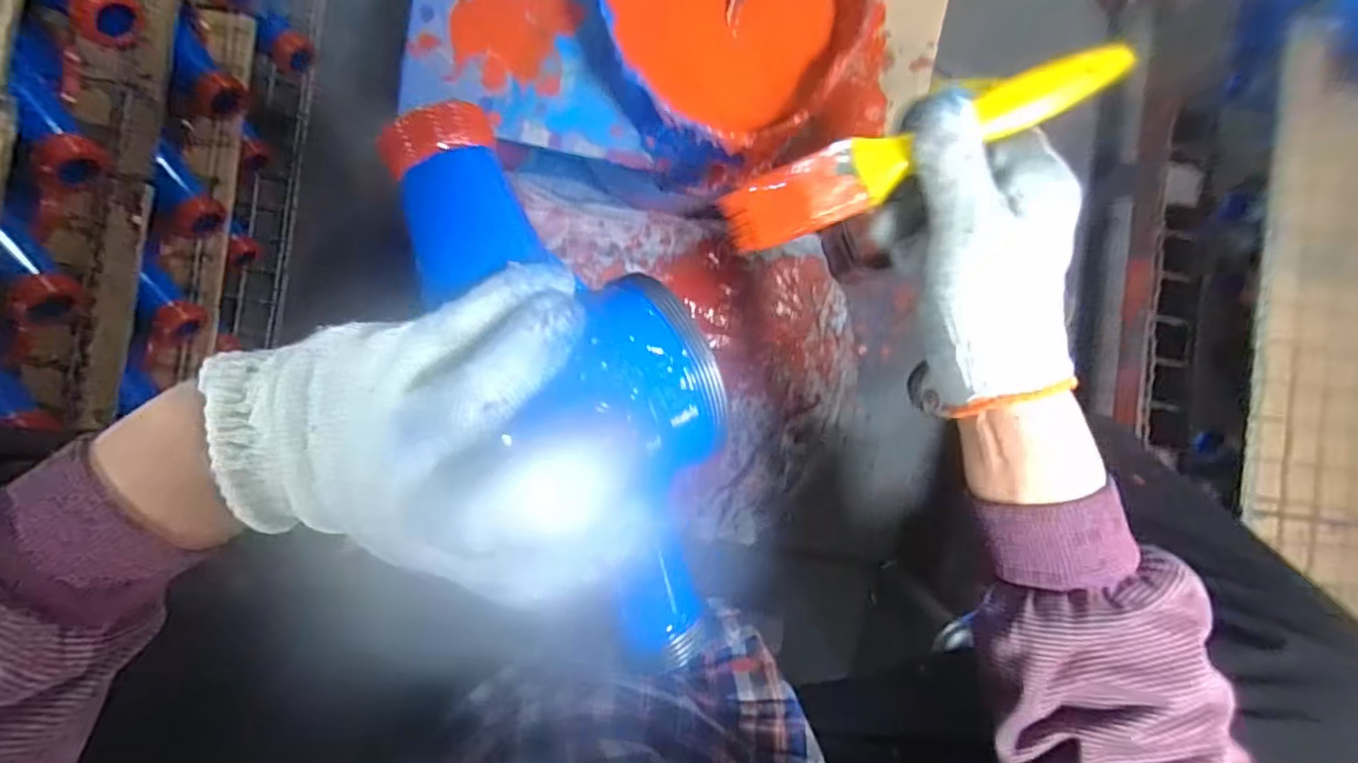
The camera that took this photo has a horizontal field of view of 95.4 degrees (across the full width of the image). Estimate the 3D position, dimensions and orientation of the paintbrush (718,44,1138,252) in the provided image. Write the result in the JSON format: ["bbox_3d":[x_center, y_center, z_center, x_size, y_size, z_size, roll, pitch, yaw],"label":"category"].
[{"bbox_3d":[0.106,-0.105,0.281,0.176,0.010,0.033,-20,94,15],"label":"paintbrush"}]

